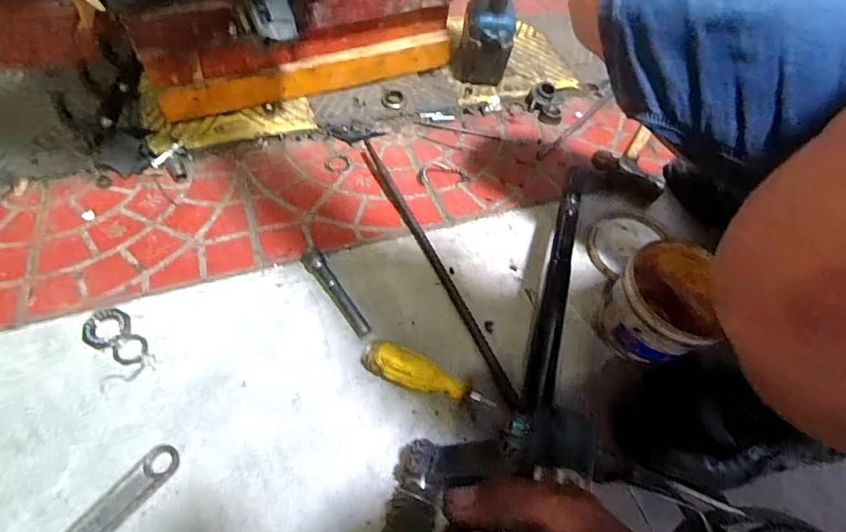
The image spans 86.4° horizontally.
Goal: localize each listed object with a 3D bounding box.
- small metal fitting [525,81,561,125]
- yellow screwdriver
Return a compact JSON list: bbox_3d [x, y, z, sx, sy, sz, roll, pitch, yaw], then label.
[{"bbox_3d":[0.212,-0.284,0.781,0.060,0.033,0.070,8,58,-2],"label":"small metal fitting"},{"bbox_3d":[0.003,0.117,0.481,0.142,0.030,0.035,22,59,7],"label":"yellow screwdriver"}]

